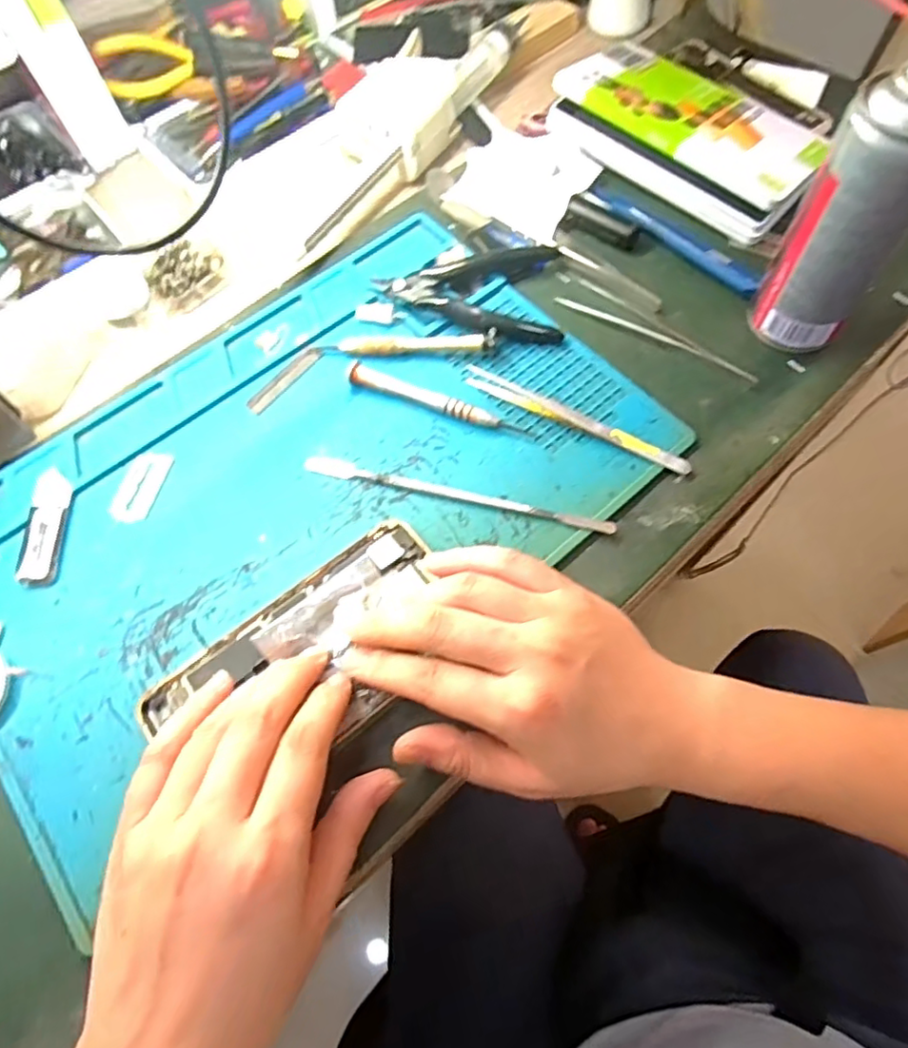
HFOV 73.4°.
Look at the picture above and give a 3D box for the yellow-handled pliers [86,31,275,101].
[{"bbox_3d":[-0.204,-0.359,0.467,0.125,0.012,0.048,-16,87,-9],"label":"yellow-handled pliers"}]

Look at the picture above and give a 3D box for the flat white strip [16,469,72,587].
[{"bbox_3d":[-0.221,0.000,0.331,0.019,0.008,0.068,-6,65,-2],"label":"flat white strip"}]

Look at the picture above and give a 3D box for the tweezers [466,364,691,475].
[{"bbox_3d":[0.067,-0.060,0.346,0.136,0.009,0.008,27,68,13],"label":"tweezers"}]

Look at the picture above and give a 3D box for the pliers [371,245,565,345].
[{"bbox_3d":[0.014,-0.143,0.380,0.114,0.013,0.079,-10,65,-3],"label":"pliers"}]

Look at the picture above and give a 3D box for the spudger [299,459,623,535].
[{"bbox_3d":[0.000,-0.016,0.332,0.172,0.005,0.011,14,66,8],"label":"spudger"}]

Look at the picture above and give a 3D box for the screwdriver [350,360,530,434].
[{"bbox_3d":[-0.009,-0.070,0.353,0.110,0.013,0.009,20,67,10],"label":"screwdriver"}]

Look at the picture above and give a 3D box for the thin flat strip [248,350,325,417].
[{"bbox_3d":[-0.103,-0.089,0.372,0.013,0.004,0.056,38,71,17],"label":"thin flat strip"}]

